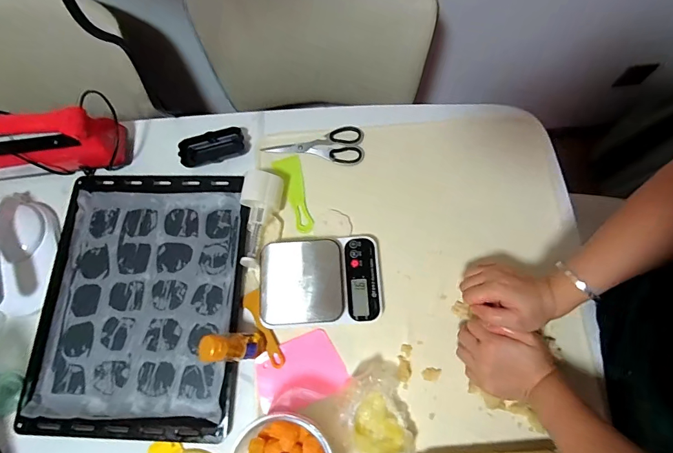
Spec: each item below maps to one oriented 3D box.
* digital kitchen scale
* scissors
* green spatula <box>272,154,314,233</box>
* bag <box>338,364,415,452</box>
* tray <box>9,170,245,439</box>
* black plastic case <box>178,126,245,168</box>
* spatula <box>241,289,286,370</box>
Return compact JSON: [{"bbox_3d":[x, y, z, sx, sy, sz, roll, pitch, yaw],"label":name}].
[{"bbox_3d":[-0.024,0.080,0.570,0.178,0.035,0.136,-4,73,1],"label":"digital kitchen scale"},{"bbox_3d":[-0.037,-0.146,0.652,0.168,0.005,0.069,6,73,4],"label":"scissors"},{"bbox_3d":[-0.064,-0.057,0.630,0.043,0.009,0.141,-22,73,-5],"label":"green spatula"},{"bbox_3d":[0.052,0.260,0.501,0.094,0.060,0.139,-12,73,-2],"label":"bag"},{"bbox_3d":[-0.304,0.105,0.587,0.314,0.024,0.393,2,73,3],"label":"tray"},{"bbox_3d":[-0.216,-0.139,0.657,0.107,0.024,0.049,-15,73,-3],"label":"black plastic case"},{"bbox_3d":[-0.111,0.154,0.563,0.033,0.006,0.120,-23,73,-5],"label":"spatula"}]

